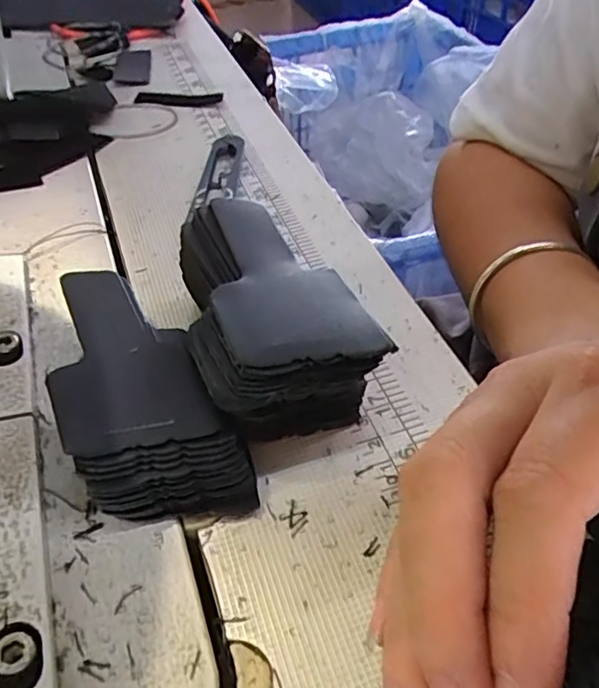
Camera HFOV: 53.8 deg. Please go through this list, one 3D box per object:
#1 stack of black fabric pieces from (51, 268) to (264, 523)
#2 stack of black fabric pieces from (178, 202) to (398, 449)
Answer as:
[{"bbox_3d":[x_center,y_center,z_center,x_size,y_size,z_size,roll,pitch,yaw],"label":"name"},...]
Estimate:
[{"bbox_3d":[-0.059,0.016,0.204,0.046,0.031,0.104,-23,50,-21],"label":"stack of black fabric pieces"},{"bbox_3d":[-0.014,-0.008,0.217,0.057,0.047,0.106,-18,49,-17],"label":"stack of black fabric pieces"}]

